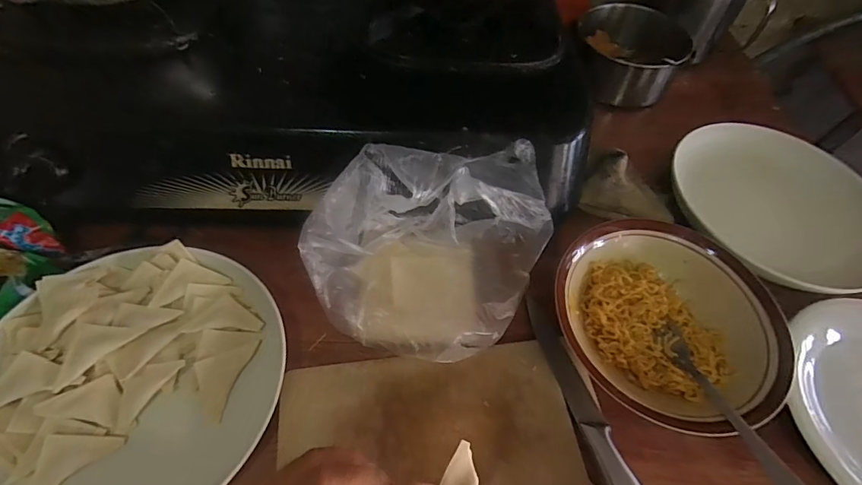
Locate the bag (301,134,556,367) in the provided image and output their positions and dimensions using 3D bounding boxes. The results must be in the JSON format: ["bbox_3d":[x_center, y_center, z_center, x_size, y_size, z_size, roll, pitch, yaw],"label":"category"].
[{"bbox_3d":[0.002,0.000,0.334,0.159,0.099,0.170,31,65,13],"label":"bag"}]

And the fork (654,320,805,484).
[{"bbox_3d":[0.208,0.115,0.301,0.019,0.012,0.152,-5,33,-6],"label":"fork"}]

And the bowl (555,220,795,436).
[{"bbox_3d":[0.189,0.058,0.348,0.171,0.038,0.174,1,62,-2],"label":"bowl"}]

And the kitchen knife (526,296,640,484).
[{"bbox_3d":[0.122,0.137,0.321,0.023,0.010,0.218,-13,51,-10],"label":"kitchen knife"}]

